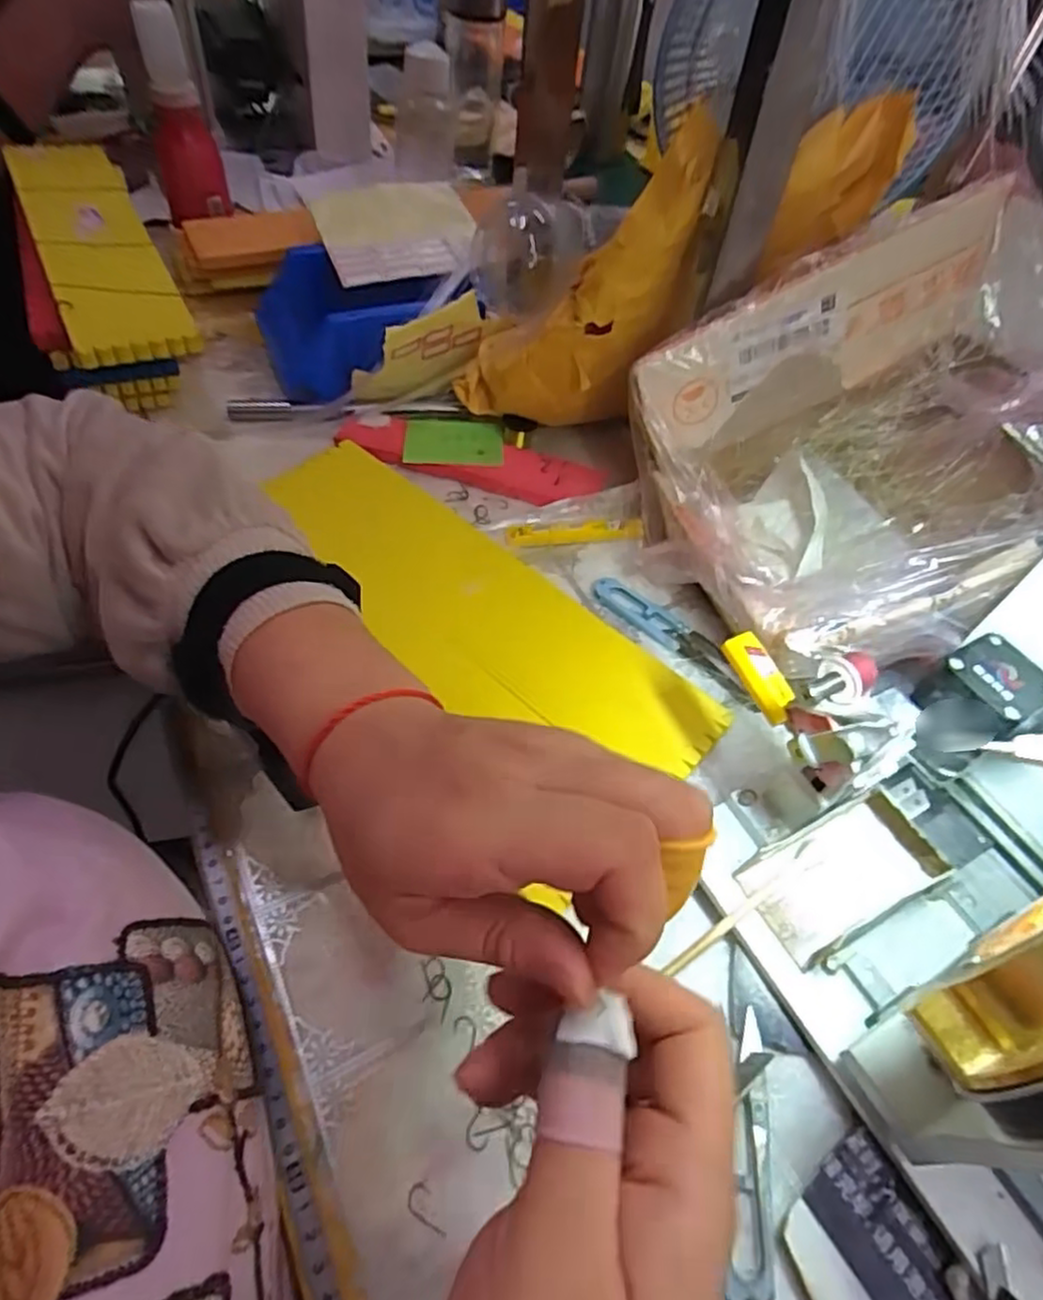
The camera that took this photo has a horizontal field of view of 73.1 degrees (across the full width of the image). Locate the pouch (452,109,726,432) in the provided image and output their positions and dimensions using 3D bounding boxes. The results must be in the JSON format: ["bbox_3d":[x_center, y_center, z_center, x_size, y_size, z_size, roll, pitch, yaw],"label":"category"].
[{"bbox_3d":[0.061,-0.231,0.484,0.109,0.252,0.080,45,56,-14],"label":"pouch"}]

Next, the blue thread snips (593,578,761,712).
[{"bbox_3d":[0.102,-0.010,0.458,0.129,0.006,0.027,40,57,21],"label":"blue thread snips"}]

